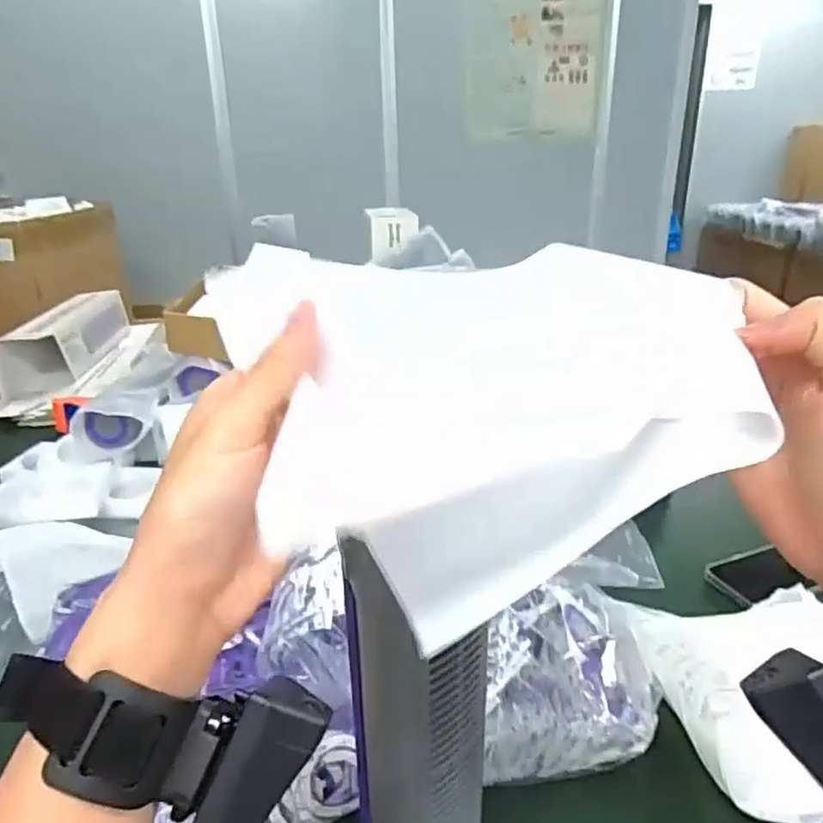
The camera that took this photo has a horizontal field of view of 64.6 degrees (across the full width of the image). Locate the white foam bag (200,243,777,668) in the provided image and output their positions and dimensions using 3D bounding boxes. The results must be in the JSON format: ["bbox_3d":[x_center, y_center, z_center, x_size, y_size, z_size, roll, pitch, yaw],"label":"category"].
[{"bbox_3d":[0.027,0.003,0.258,0.201,0.152,0.025,-2,-21,6],"label":"white foam bag"}]

